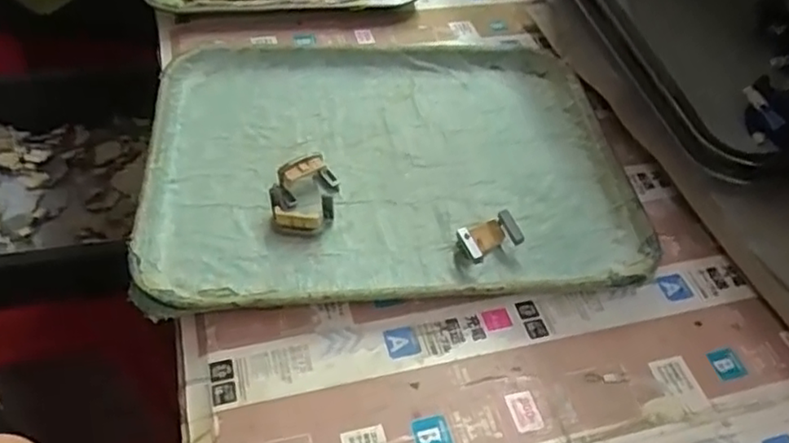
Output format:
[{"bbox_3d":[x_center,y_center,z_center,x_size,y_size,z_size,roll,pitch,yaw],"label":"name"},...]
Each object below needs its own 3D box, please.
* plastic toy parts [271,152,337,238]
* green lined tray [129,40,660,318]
[{"bbox_3d":[-0.061,-0.019,0.449,0.040,0.022,0.059,6,47,2],"label":"plastic toy parts"},{"bbox_3d":[-0.003,-0.051,0.490,0.334,0.034,0.264,-4,47,-7],"label":"green lined tray"}]

